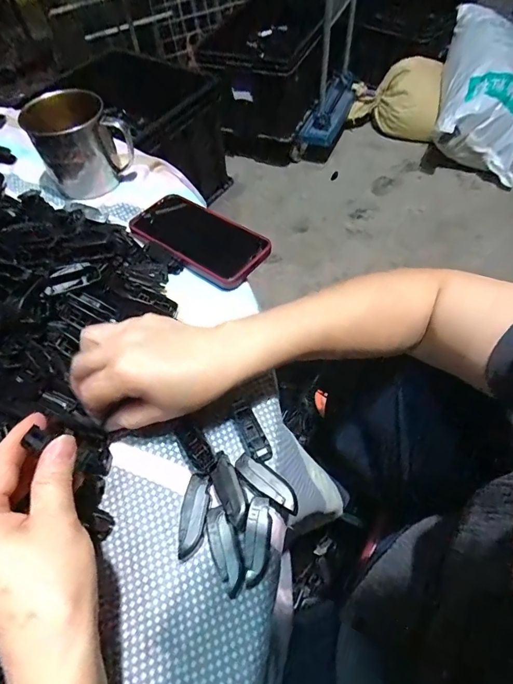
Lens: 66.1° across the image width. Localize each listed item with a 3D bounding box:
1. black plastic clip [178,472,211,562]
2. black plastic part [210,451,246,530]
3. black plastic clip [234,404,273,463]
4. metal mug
[{"bbox_3d":[-0.045,0.122,0.278,0.019,0.006,0.055,5,59,7],"label":"black plastic clip"},{"bbox_3d":[-0.019,0.105,0.282,0.018,0.004,0.052,-24,60,-11],"label":"black plastic part"},{"bbox_3d":[-0.003,0.070,0.307,0.015,0.006,0.049,-23,60,-10],"label":"black plastic clip"},{"bbox_3d":[-0.216,-0.246,0.482,0.100,0.096,0.084,-31,61,-14],"label":"metal mug"}]

